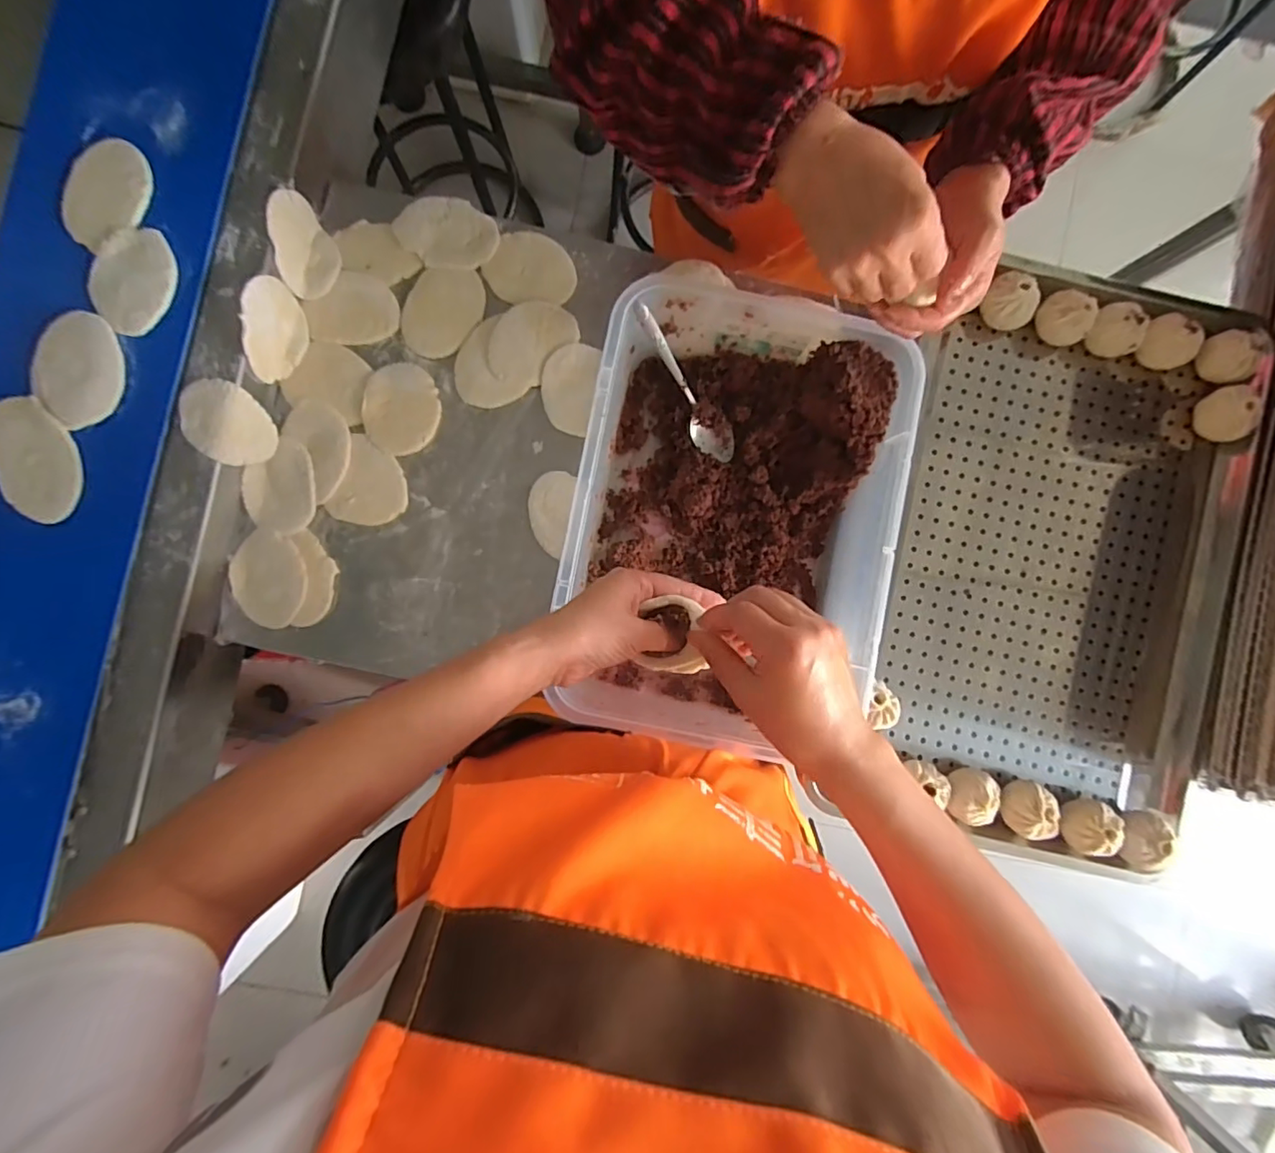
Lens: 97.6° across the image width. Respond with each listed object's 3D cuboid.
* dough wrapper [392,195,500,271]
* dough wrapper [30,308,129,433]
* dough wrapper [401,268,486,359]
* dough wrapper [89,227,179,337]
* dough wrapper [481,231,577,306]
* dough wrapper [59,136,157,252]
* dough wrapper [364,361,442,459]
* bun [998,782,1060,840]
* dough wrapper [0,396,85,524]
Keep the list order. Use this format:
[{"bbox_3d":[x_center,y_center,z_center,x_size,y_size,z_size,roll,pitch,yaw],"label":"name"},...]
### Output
[{"bbox_3d":[-0.197,-0.357,0.581,0.102,0.009,0.072,2,88,-3],"label":"dough wrapper"},{"bbox_3d":[-0.504,-0.186,0.501,0.072,0.006,0.100,-1,88,-3],"label":"dough wrapper"},{"bbox_3d":[-0.203,-0.276,0.582,0.072,0.010,0.096,23,87,-2],"label":"dough wrapper"},{"bbox_3d":[-0.461,-0.271,0.510,0.067,0.010,0.094,23,87,-9],"label":"dough wrapper"},{"bbox_3d":[-0.109,-0.317,0.582,0.086,0.006,0.074,33,96,-6],"label":"dough wrapper"},{"bbox_3d":[-0.488,-0.352,0.513,0.066,0.008,0.102,12,88,-2],"label":"dough wrapper"},{"bbox_3d":[-0.243,-0.173,0.574,0.072,0.010,0.091,3,88,-3],"label":"dough wrapper"},{"bbox_3d":[0.387,0.230,0.556,0.051,0.040,0.053,23,87,-2],"label":"bun"},{"bbox_3d":[-0.544,-0.105,0.501,0.070,0.004,0.115,-24,90,-3],"label":"dough wrapper"}]

